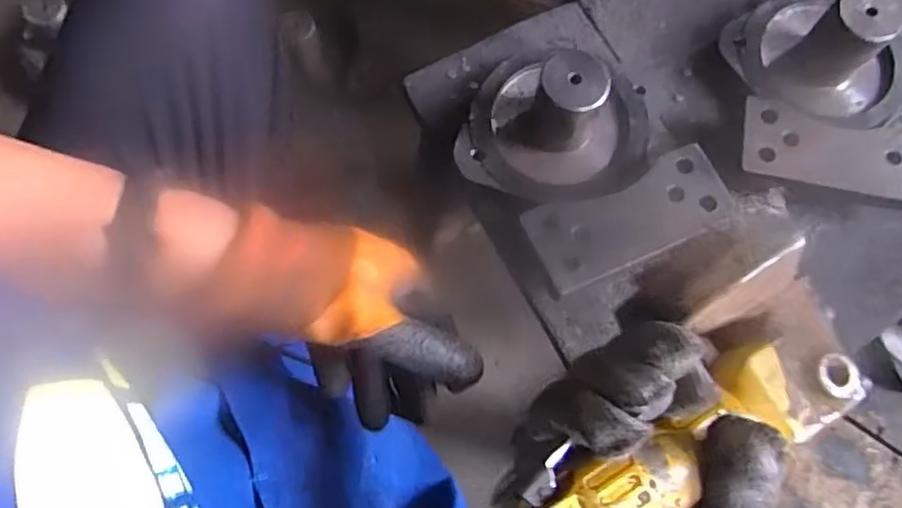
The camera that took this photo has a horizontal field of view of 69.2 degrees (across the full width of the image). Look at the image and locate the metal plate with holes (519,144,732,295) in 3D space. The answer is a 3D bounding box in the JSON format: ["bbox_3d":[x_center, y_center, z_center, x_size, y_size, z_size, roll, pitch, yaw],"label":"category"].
[{"bbox_3d":[0.128,-0.027,0.465,0.142,0.014,0.064,-22,73,-9],"label":"metal plate with holes"}]

